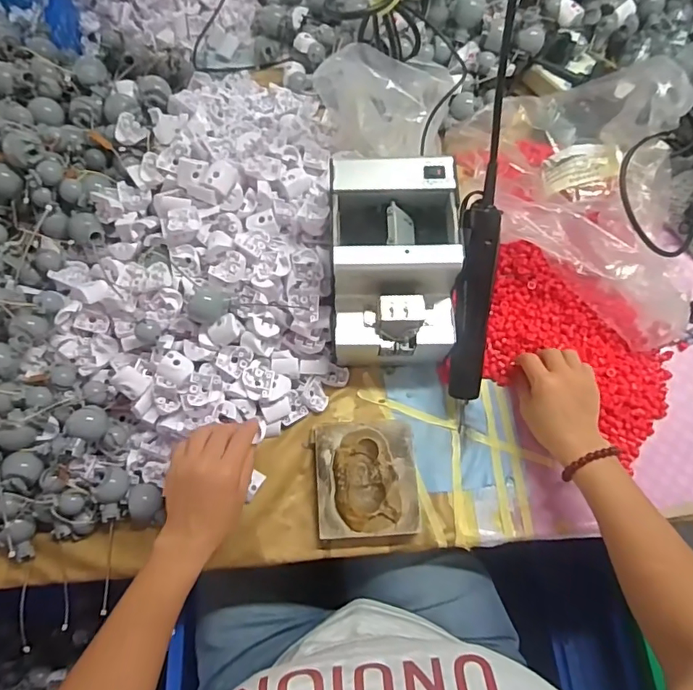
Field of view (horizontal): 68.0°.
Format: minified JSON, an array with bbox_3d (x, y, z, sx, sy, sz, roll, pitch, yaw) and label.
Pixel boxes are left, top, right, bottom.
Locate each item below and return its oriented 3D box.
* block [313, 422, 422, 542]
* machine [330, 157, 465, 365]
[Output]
[{"bbox_3d":[0.021,0.142,0.545,0.105,0.030,0.116,-4,71,-2],"label":"block"},{"bbox_3d":[0.048,-0.078,0.553,0.122,0.151,0.168,-1,71,-1],"label":"machine"}]

